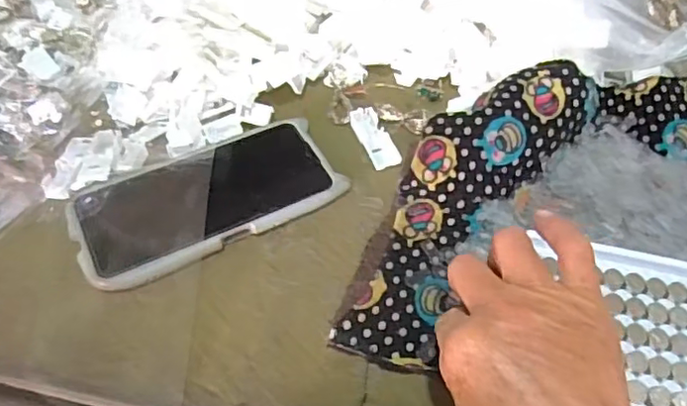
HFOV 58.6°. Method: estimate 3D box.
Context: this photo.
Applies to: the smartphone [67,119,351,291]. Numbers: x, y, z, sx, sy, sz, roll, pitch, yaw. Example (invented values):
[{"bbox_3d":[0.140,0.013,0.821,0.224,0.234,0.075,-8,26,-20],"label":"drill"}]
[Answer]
[{"bbox_3d":[-0.092,-0.005,0.411,0.169,0.008,0.086,-25,56,-19],"label":"smartphone"}]

